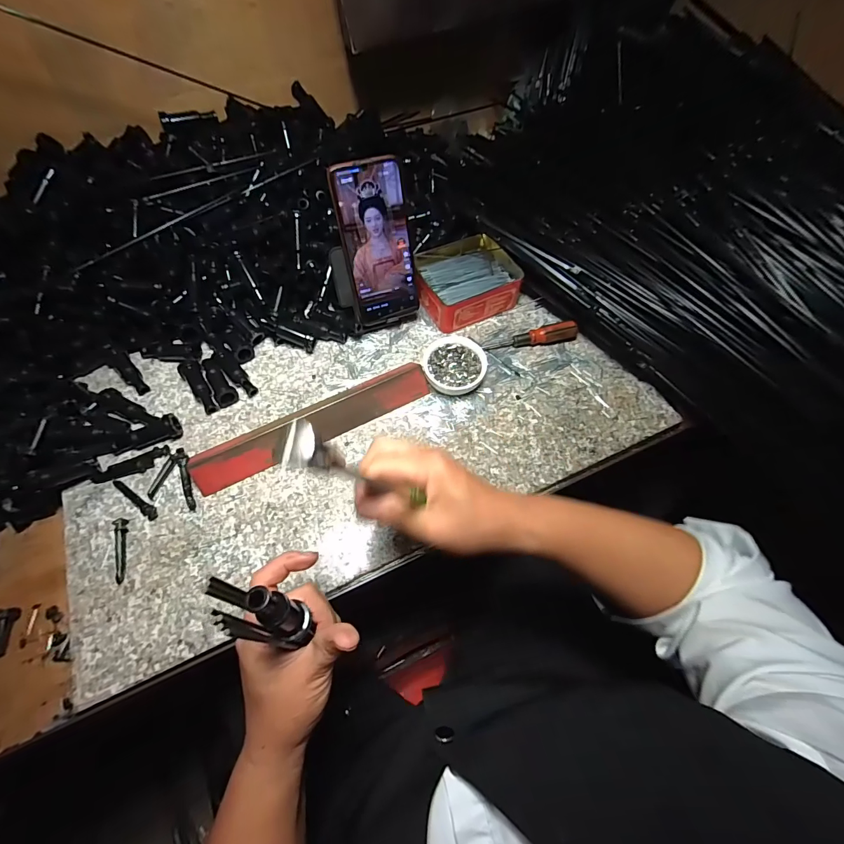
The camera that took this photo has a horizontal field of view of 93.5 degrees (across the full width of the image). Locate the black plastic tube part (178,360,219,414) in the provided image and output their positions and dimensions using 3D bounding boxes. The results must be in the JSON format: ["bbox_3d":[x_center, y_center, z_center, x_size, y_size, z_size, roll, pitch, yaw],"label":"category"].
[{"bbox_3d":[-0.251,-0.040,0.448,0.020,0.016,0.069,-31,66,-17],"label":"black plastic tube part"}]

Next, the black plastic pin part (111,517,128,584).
[{"bbox_3d":[-0.277,0.117,0.363,0.013,0.004,0.060,-16,63,-9],"label":"black plastic pin part"}]

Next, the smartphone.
[{"bbox_3d":[-0.049,-0.194,0.443,0.075,0.163,0.009,-18,38,-10],"label":"smartphone"}]

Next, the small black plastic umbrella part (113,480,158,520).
[{"bbox_3d":[-0.280,0.075,0.387,0.058,0.004,0.011,32,65,15],"label":"small black plastic umbrella part"}]

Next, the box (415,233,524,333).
[{"bbox_3d":[0.054,-0.186,0.520,0.127,0.041,0.113,-25,65,-14],"label":"box"}]

